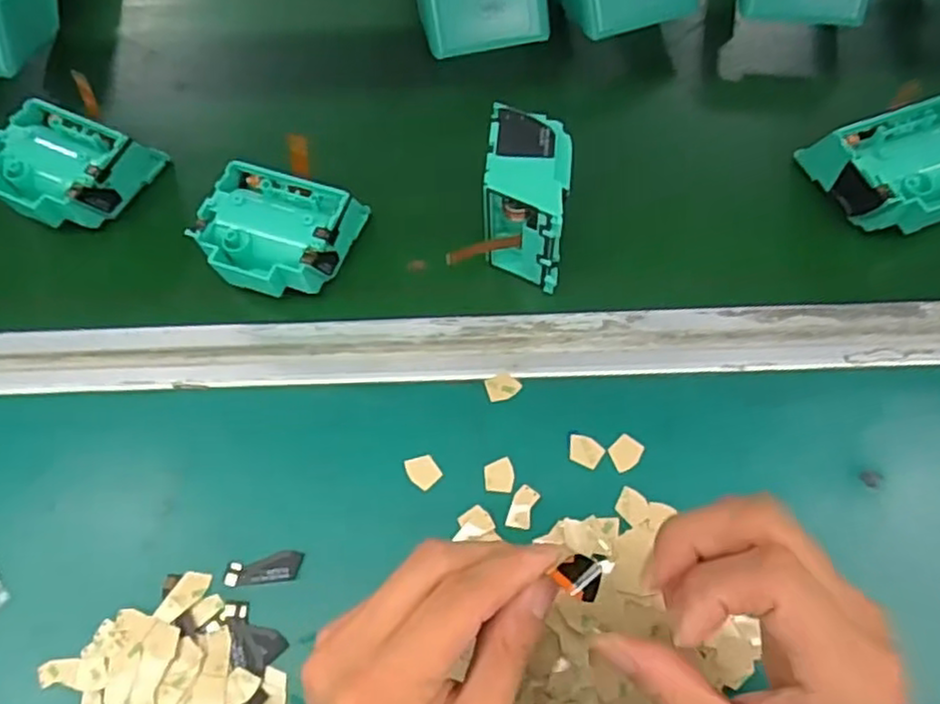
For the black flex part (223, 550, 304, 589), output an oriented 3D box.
[{"bbox_3d":[-0.098,0.103,0.334,0.036,0.004,0.014,-8,65,-1],"label":"black flex part"}]

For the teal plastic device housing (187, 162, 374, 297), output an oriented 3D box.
[{"bbox_3d":[-0.108,-0.065,0.398,0.079,0.041,0.071,14,67,9],"label":"teal plastic device housing"}]

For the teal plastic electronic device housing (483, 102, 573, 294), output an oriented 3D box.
[{"bbox_3d":[0.030,-0.080,0.376,0.042,0.068,0.068,5,66,5],"label":"teal plastic electronic device housing"}]

